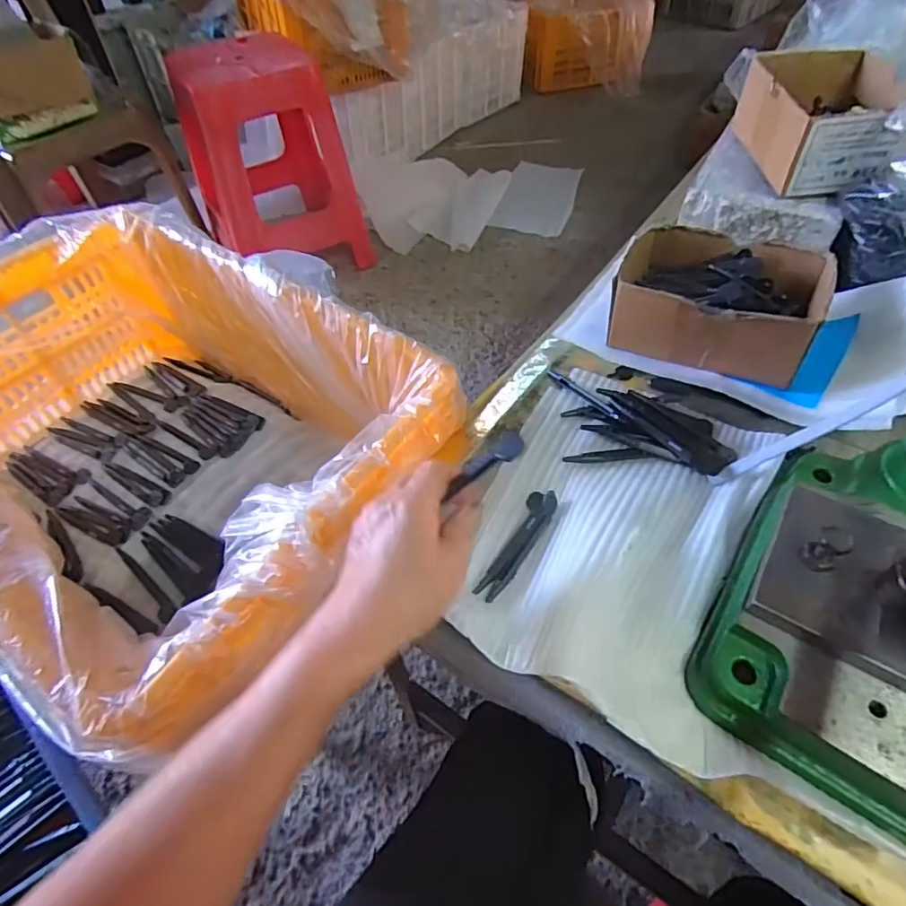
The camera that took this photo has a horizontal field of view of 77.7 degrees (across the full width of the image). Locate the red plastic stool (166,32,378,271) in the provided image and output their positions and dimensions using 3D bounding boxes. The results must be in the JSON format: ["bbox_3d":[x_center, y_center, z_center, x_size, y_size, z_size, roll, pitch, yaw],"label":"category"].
[{"bbox_3d":[-0.452,-0.718,1.384,0.340,0.490,0.330,-26,55,-18],"label":"red plastic stool"}]

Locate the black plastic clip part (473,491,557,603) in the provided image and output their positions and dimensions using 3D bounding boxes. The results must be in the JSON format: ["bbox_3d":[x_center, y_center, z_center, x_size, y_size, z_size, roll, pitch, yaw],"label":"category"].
[{"bbox_3d":[0.048,0.064,0.401,0.022,0.012,0.098,23,55,18],"label":"black plastic clip part"}]

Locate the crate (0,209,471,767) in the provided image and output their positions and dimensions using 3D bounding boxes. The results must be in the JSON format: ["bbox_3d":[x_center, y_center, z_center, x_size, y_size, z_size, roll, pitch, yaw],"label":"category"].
[{"bbox_3d":[-0.277,-0.003,0.538,0.488,0.208,0.349,29,58,22],"label":"crate"}]

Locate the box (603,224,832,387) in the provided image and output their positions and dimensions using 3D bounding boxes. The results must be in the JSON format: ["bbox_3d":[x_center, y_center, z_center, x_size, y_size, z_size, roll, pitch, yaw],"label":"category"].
[{"bbox_3d":[0.233,-0.135,0.512,0.160,0.079,0.128,18,54,16],"label":"box"}]

